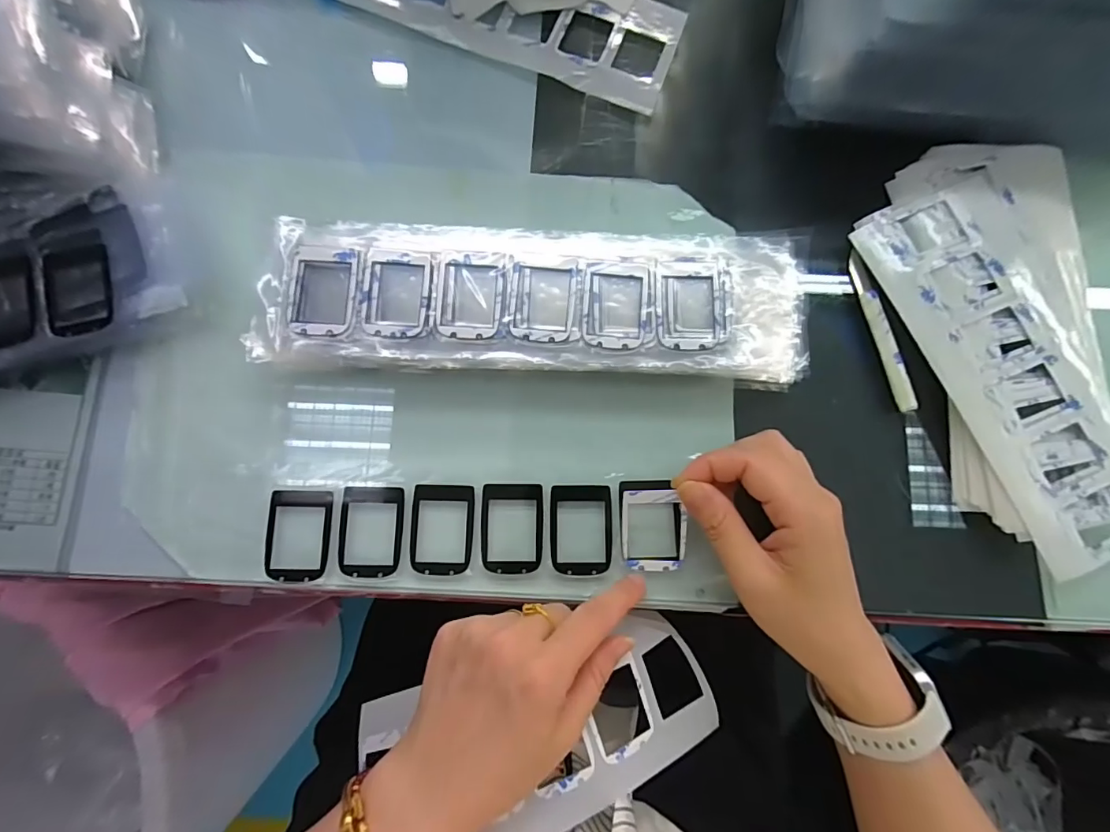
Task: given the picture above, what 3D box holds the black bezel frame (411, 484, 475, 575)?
[{"bbox_3d":[-0.066,0.066,0.289,0.036,0.004,0.051,1,80,-1],"label":"black bezel frame"}]

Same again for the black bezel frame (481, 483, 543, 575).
[{"bbox_3d":[-0.025,0.065,0.291,0.036,0.004,0.052,0,80,-1],"label":"black bezel frame"}]

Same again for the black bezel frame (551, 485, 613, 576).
[{"bbox_3d":[0.015,0.067,0.292,0.036,0.004,0.052,0,80,-1],"label":"black bezel frame"}]

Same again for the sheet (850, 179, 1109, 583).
[{"bbox_3d":[0.274,-0.031,0.300,0.089,0.012,0.233,-22,81,-5],"label":"sheet"}]

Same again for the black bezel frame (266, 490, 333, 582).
[{"bbox_3d":[-0.147,0.069,0.288,0.036,0.004,0.051,0,80,-1],"label":"black bezel frame"}]

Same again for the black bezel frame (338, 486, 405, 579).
[{"bbox_3d":[-0.107,0.067,0.288,0.036,0.004,0.051,2,80,-1],"label":"black bezel frame"}]

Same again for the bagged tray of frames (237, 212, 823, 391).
[{"bbox_3d":[-0.005,-0.065,0.294,0.302,0.034,0.085,2,80,-1],"label":"bagged tray of frames"}]

